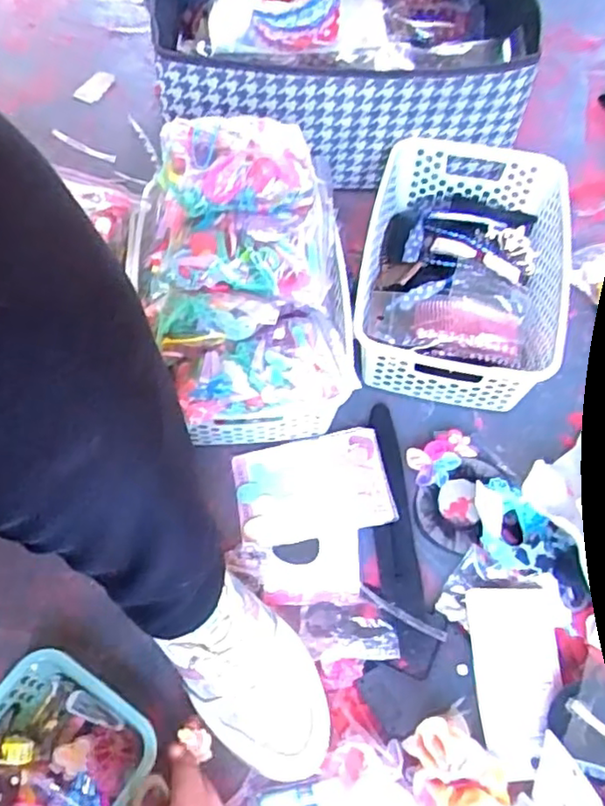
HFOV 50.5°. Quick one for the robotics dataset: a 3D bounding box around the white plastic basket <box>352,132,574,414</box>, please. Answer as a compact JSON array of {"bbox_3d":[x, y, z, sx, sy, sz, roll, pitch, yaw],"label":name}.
[{"bbox_3d":[0.166,-0.144,0.672,0.191,0.093,0.299,13,63,6],"label":"white plastic basket"}]

